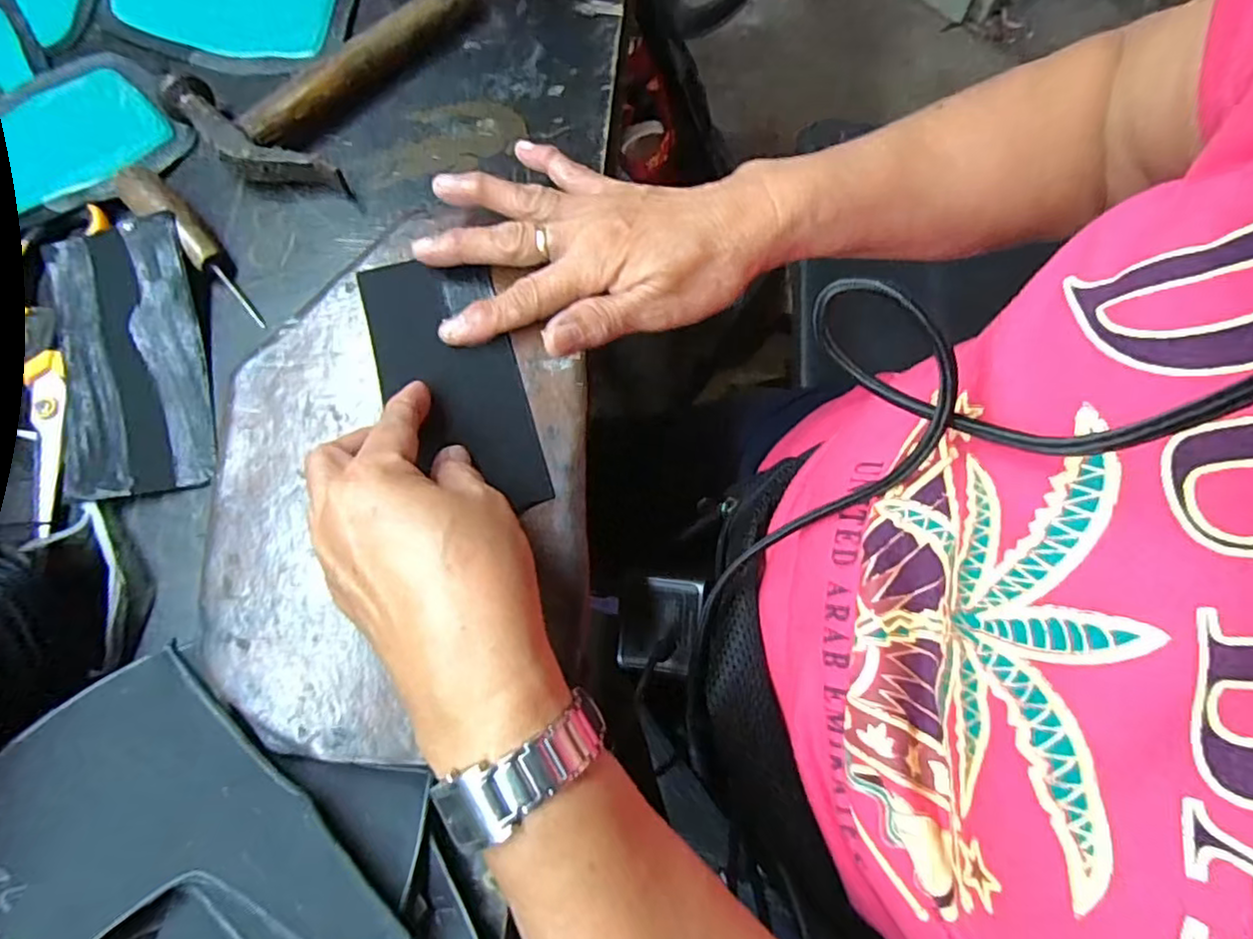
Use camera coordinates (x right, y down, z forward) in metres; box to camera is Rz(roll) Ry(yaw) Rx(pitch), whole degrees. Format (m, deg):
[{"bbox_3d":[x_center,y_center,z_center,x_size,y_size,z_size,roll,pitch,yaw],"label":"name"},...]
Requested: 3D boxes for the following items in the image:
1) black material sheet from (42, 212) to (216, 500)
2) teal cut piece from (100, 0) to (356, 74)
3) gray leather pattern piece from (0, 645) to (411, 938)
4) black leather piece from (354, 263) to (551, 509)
[{"bbox_3d":[-0.258,-0.058,0.314,0.067,0.022,0.144,-14,75,-3],"label":"black material sheet"},{"bbox_3d":[-0.258,-0.298,0.392,0.159,0.005,0.092,8,75,3],"label":"teal cut piece"},{"bbox_3d":[-0.169,0.148,0.222,0.156,0.007,0.089,36,55,16],"label":"gray leather pattern piece"},{"bbox_3d":[-0.087,-0.044,0.299,0.066,0.007,0.142,-17,75,-5],"label":"black leather piece"}]

